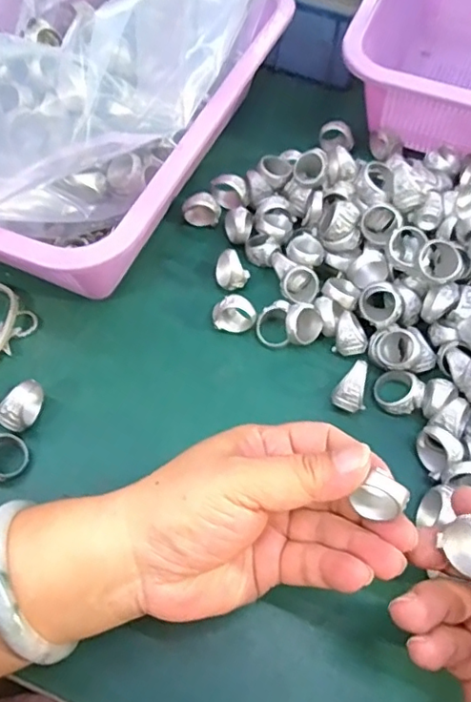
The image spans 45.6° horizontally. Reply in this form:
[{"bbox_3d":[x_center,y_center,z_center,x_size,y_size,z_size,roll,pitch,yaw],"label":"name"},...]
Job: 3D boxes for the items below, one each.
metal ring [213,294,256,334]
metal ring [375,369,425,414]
[{"bbox_3d":[-0.001,-0.022,0.354,0.026,0.021,0.017,-5,61,-6],"label":"metal ring"},{"bbox_3d":[0.099,0.024,0.335,0.028,0.012,0.028,-16,62,33],"label":"metal ring"}]

